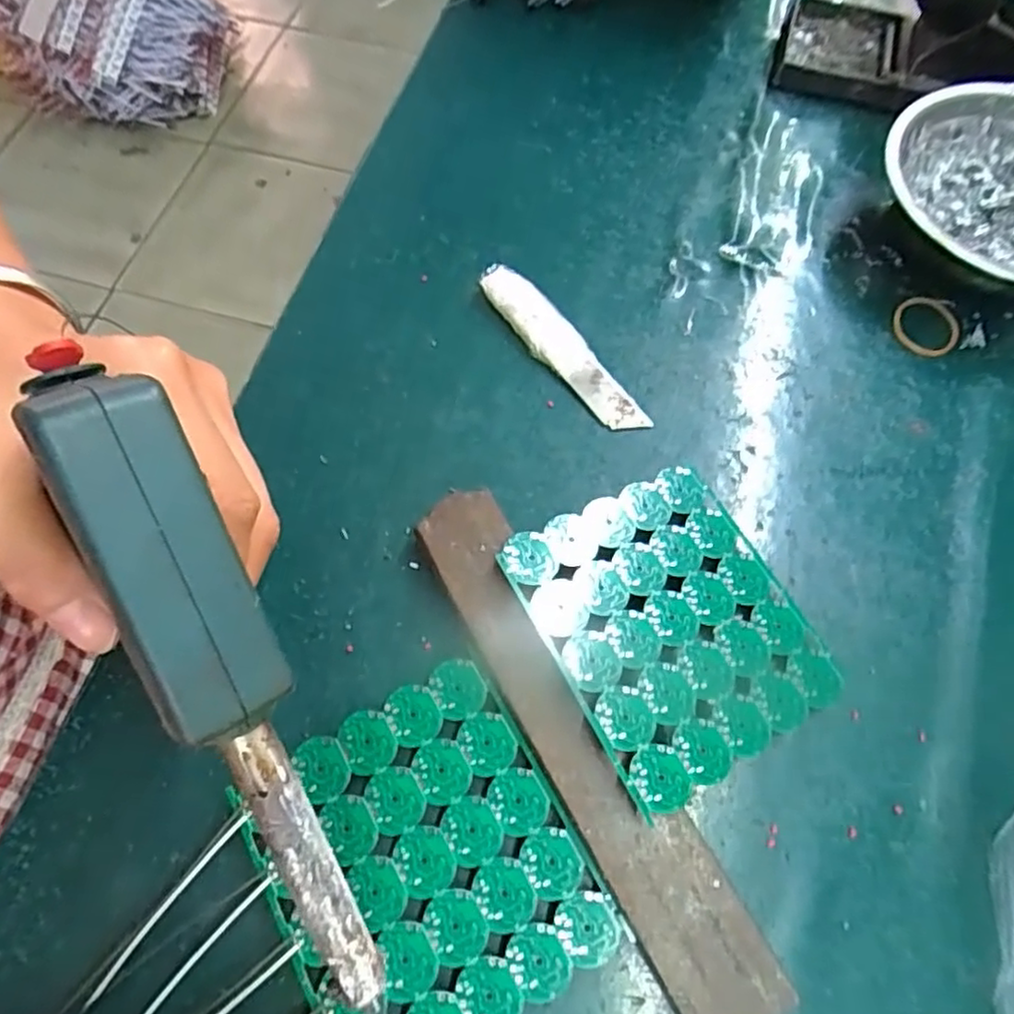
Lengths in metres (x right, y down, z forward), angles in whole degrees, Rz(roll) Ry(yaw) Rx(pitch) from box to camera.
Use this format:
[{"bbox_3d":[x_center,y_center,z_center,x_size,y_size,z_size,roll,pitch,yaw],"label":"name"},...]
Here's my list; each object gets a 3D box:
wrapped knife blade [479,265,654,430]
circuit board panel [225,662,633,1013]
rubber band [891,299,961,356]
[{"bbox_3d":[0.025,-0.074,0.311,0.021,0.011,0.103,-35,72,-14],"label":"wrapped knife blade"},{"bbox_3d":[-0.028,0.121,0.229,0.094,0.009,0.106,-28,70,-12],"label":"circuit board panel"},{"bbox_3d":[0.200,-0.086,0.320,0.030,0.004,0.033,0,67,-1],"label":"rubber band"}]

